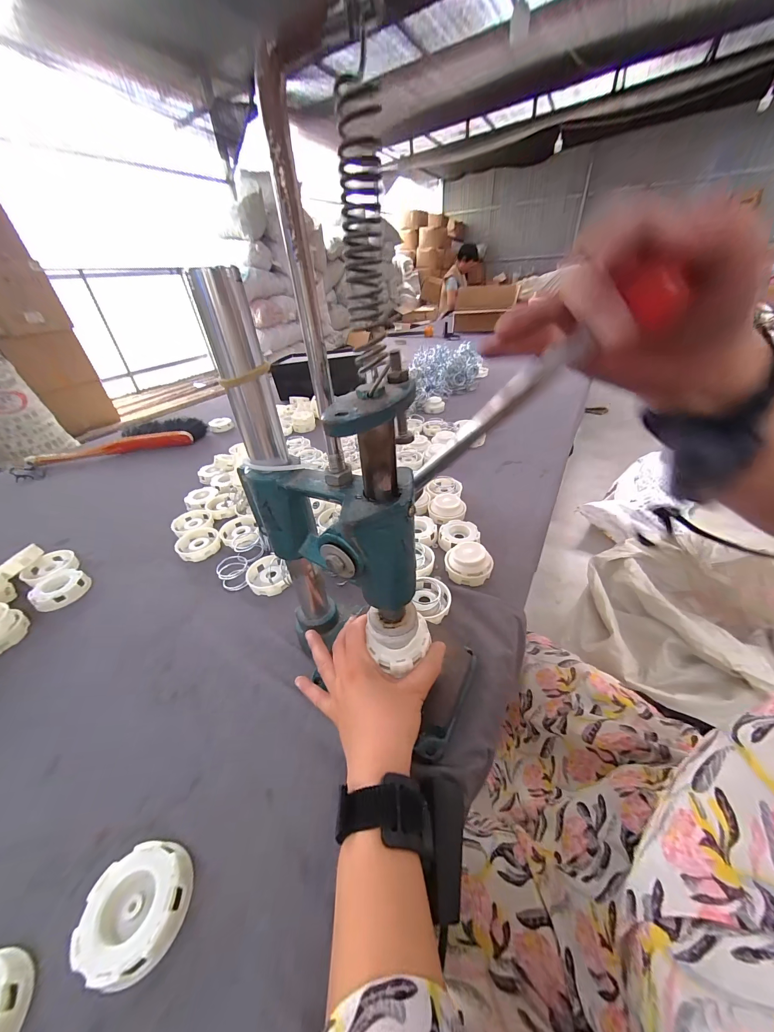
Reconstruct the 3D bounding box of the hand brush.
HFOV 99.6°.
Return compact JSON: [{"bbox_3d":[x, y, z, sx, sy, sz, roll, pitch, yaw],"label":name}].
[{"bbox_3d":[-0.731,-0.212,0.909,0.428,0.041,0.116,-8,43,-12],"label":"hand brush"}]

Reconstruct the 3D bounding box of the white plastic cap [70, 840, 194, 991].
[{"bbox_3d":[-0.176,0.278,0.232,0.062,0.023,0.063,-3,38,2],"label":"white plastic cap"}]

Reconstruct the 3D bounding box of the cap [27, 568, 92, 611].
[{"bbox_3d":[-0.488,0.110,0.490,0.066,0.029,0.066,-3,38,2],"label":"cap"}]

